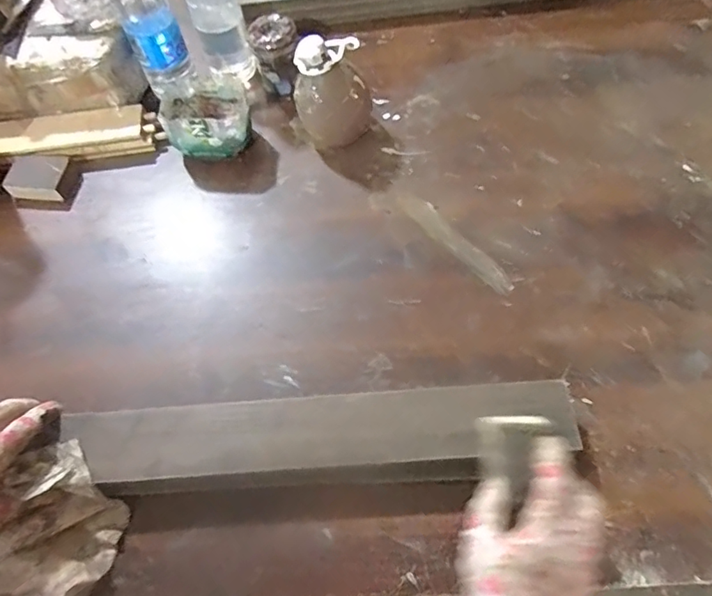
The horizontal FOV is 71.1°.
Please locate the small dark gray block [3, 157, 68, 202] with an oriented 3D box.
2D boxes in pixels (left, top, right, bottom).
[{"bbox_3d":[-0.396,-0.149,0.625,0.070,0.025,0.050,-2,64,2],"label":"small dark gray block"}]

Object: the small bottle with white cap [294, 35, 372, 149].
[{"bbox_3d":[-0.032,-0.250,0.600,0.091,0.125,0.083,-11,64,-2],"label":"small bottle with white cap"}]

